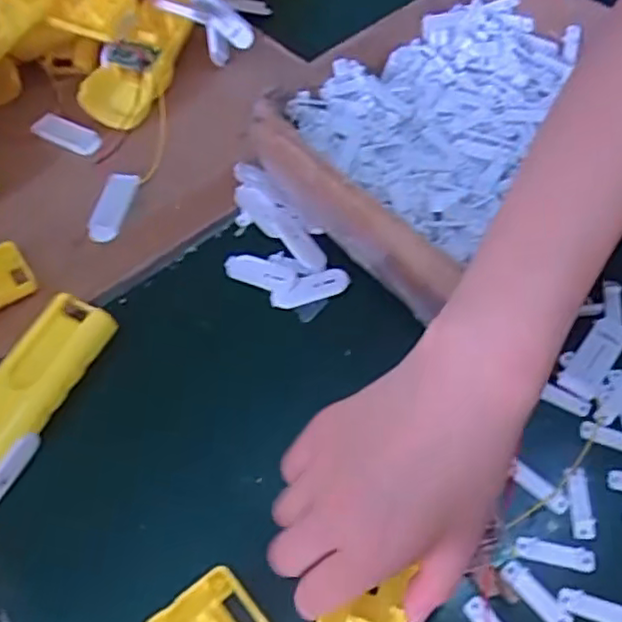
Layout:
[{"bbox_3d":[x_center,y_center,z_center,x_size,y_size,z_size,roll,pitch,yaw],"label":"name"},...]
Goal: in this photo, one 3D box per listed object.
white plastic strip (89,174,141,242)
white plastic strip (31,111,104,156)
[{"bbox_3d":[-0.137,-0.073,0.459,0.022,0.006,0.057,9,58,9],"label":"white plastic strip"},{"bbox_3d":[-0.188,-0.137,0.511,0.055,0.004,0.021,24,76,10],"label":"white plastic strip"}]

